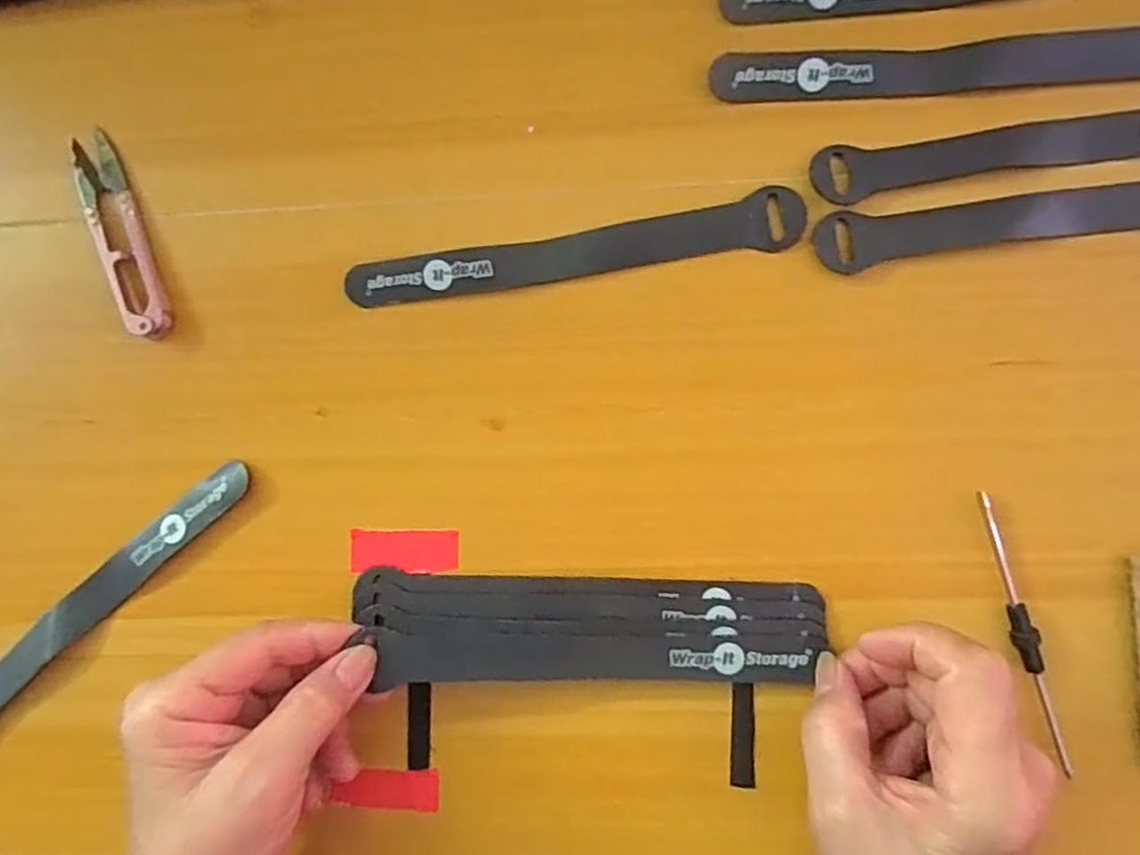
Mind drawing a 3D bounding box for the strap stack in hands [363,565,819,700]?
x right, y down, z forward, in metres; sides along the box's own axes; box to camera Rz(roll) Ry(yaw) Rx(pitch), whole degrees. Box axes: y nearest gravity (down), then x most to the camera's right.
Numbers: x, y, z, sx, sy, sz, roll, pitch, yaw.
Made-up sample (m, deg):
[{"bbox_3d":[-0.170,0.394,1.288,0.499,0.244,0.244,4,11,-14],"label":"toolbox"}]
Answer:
[{"bbox_3d":[0.006,0.088,0.296,0.192,0.015,0.049,-1,88,7],"label":"strap stack in hands"}]

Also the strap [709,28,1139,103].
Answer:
[{"bbox_3d":[0.159,-0.149,0.288,0.194,0.005,0.024,-2,88,6],"label":"strap"}]

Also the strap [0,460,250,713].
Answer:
[{"bbox_3d":[-0.222,0.083,0.319,0.194,0.007,0.021,-41,85,3],"label":"strap"}]

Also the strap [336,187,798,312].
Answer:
[{"bbox_3d":[0.001,-0.074,0.299,0.194,0.005,0.023,-9,87,6],"label":"strap"}]

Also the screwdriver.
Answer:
[{"bbox_3d":[0.180,0.081,0.276,0.010,0.005,0.112,-17,87,5],"label":"screwdriver"}]

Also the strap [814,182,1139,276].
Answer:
[{"bbox_3d":[0.201,-0.086,0.282,0.194,0.004,0.025,-7,88,6],"label":"strap"}]

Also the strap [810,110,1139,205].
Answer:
[{"bbox_3d":[0.198,-0.114,0.280,0.191,0.004,0.023,-5,88,6],"label":"strap"}]

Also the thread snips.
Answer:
[{"bbox_3d":[-0.209,-0.088,0.319,0.023,0.011,0.102,-22,86,5],"label":"thread snips"}]

